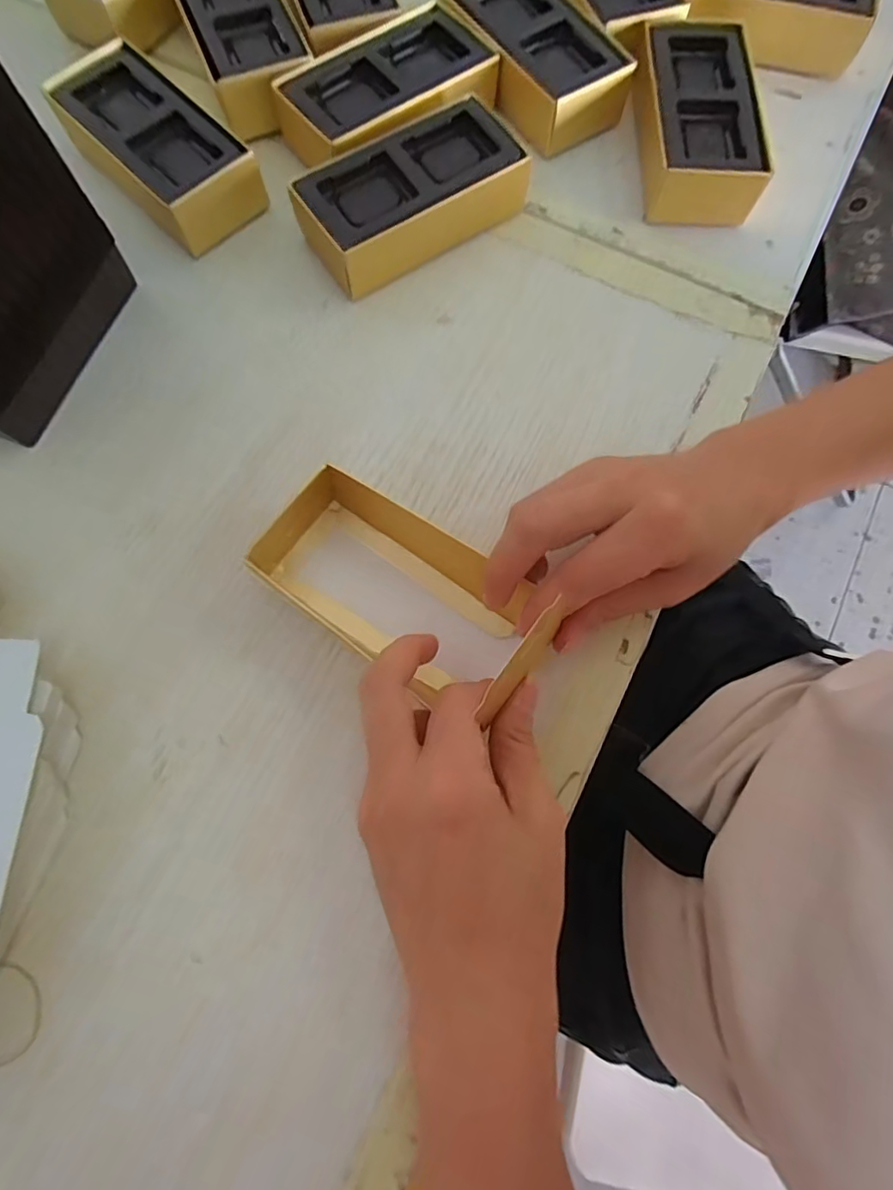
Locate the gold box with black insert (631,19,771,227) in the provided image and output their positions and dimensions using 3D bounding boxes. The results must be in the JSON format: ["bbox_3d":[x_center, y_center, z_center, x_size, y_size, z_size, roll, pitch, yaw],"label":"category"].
[{"bbox_3d":[0.139,-0.264,0.310,0.061,0.033,0.121,0,75,-1],"label":"gold box with black insert"}]

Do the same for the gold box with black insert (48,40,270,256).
[{"bbox_3d":[-0.157,-0.243,0.302,0.057,0.033,0.120,-41,79,-11],"label":"gold box with black insert"}]

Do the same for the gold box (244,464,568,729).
[{"bbox_3d":[-0.020,-0.003,0.244,0.129,0.032,0.064,30,76,1],"label":"gold box"}]

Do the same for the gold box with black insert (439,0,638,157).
[{"bbox_3d":[0.051,-0.317,0.324,0.059,0.034,0.121,-34,78,-9],"label":"gold box with black insert"}]

